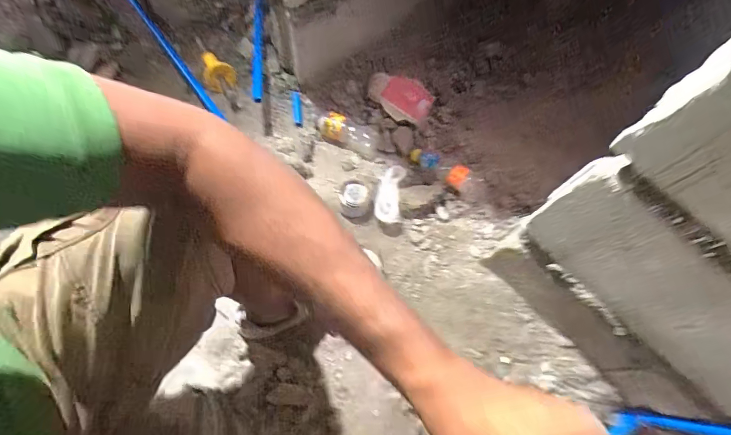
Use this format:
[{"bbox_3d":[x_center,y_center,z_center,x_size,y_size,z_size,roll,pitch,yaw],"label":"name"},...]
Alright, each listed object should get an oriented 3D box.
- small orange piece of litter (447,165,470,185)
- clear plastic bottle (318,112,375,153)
[{"bbox_3d":[0.205,-0.094,0.870,0.036,0.008,0.047,27,113,-1],"label":"small orange piece of litter"},{"bbox_3d":[-0.043,-0.208,0.938,0.150,0.058,0.059,22,69,6],"label":"clear plastic bottle"}]

